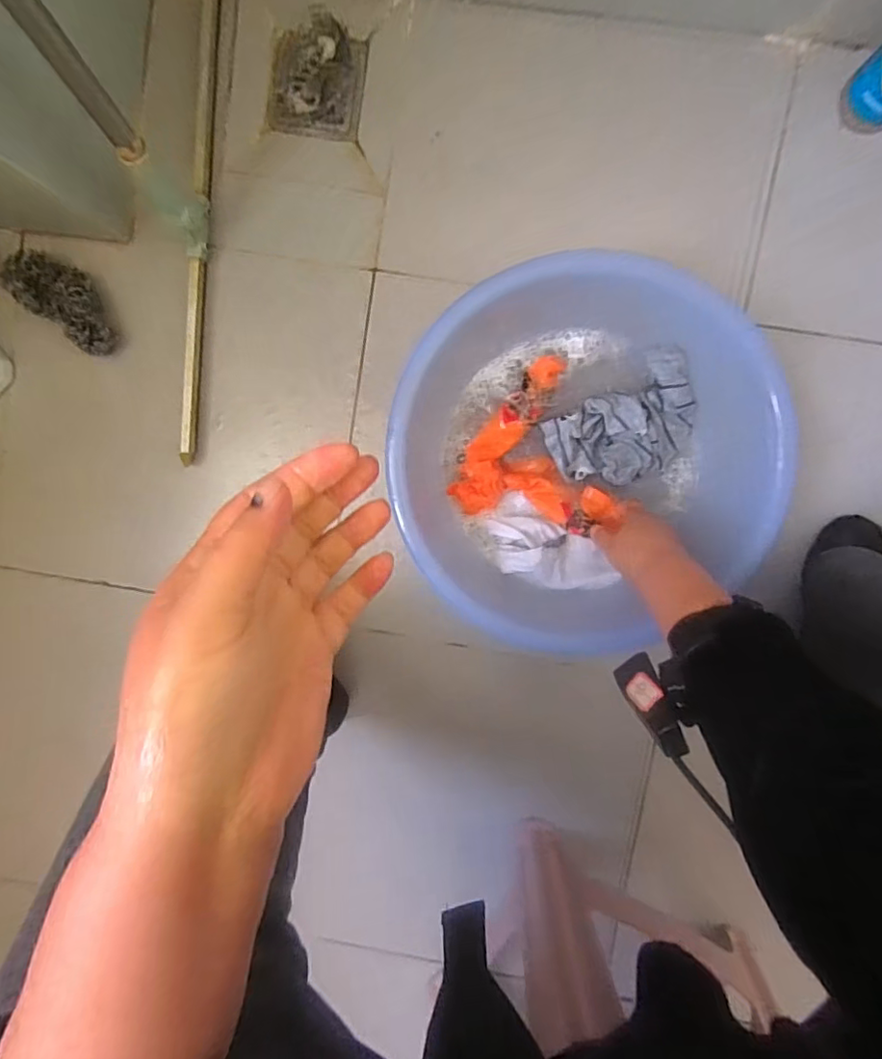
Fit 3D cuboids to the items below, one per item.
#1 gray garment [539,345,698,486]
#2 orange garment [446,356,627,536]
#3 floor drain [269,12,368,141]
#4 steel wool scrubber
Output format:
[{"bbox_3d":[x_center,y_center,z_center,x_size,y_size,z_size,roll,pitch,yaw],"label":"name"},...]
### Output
[{"bbox_3d":[0.192,-0.105,0.593,0.152,0.041,0.108,-27,94,5],"label":"gray garment"},{"bbox_3d":[0.116,-0.071,0.608,0.152,0.026,0.180,36,95,-2],"label":"orange garment"},{"bbox_3d":[-0.133,-0.489,0.617,0.099,0.006,0.118,8,96,2],"label":"floor drain"},{"bbox_3d":[-0.405,-0.248,0.619,0.126,0.045,0.065,38,97,-1],"label":"steel wool scrubber"}]

